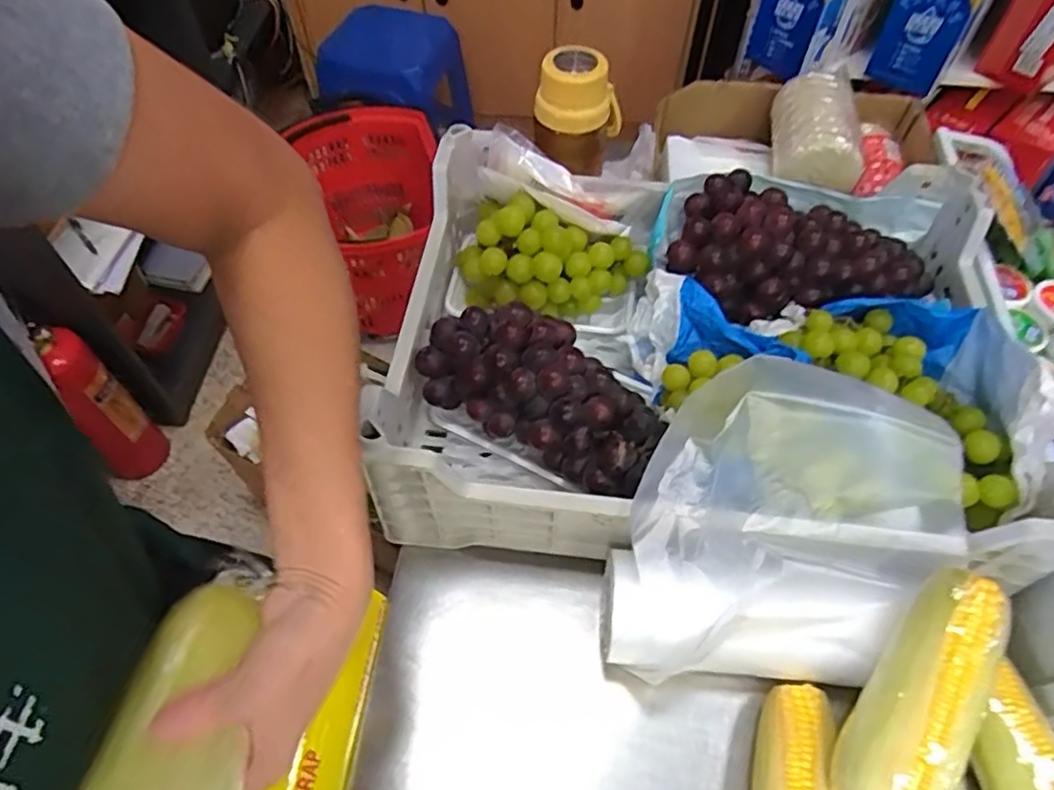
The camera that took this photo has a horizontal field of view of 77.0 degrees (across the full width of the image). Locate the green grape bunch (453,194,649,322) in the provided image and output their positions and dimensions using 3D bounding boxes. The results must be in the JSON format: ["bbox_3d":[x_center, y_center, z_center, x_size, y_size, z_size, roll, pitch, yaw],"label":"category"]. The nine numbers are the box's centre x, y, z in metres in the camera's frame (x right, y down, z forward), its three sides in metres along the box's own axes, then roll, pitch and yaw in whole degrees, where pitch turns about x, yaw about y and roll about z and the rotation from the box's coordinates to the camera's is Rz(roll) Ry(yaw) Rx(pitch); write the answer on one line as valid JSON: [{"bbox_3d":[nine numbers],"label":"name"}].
[{"bbox_3d":[0.023,-0.133,0.654,0.186,0.079,0.090,9,56,6],"label":"green grape bunch"}]

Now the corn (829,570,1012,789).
[{"bbox_3d":[0.260,0.201,0.435,0.056,0.061,0.181,27,85,17],"label":"corn"}]

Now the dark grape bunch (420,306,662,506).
[{"bbox_3d":[0.016,-0.003,0.561,0.215,0.088,0.107,30,60,19],"label":"dark grape bunch"}]

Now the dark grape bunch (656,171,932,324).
[{"bbox_3d":[0.268,-0.131,0.640,0.249,0.080,0.131,18,57,12],"label":"dark grape bunch"}]

